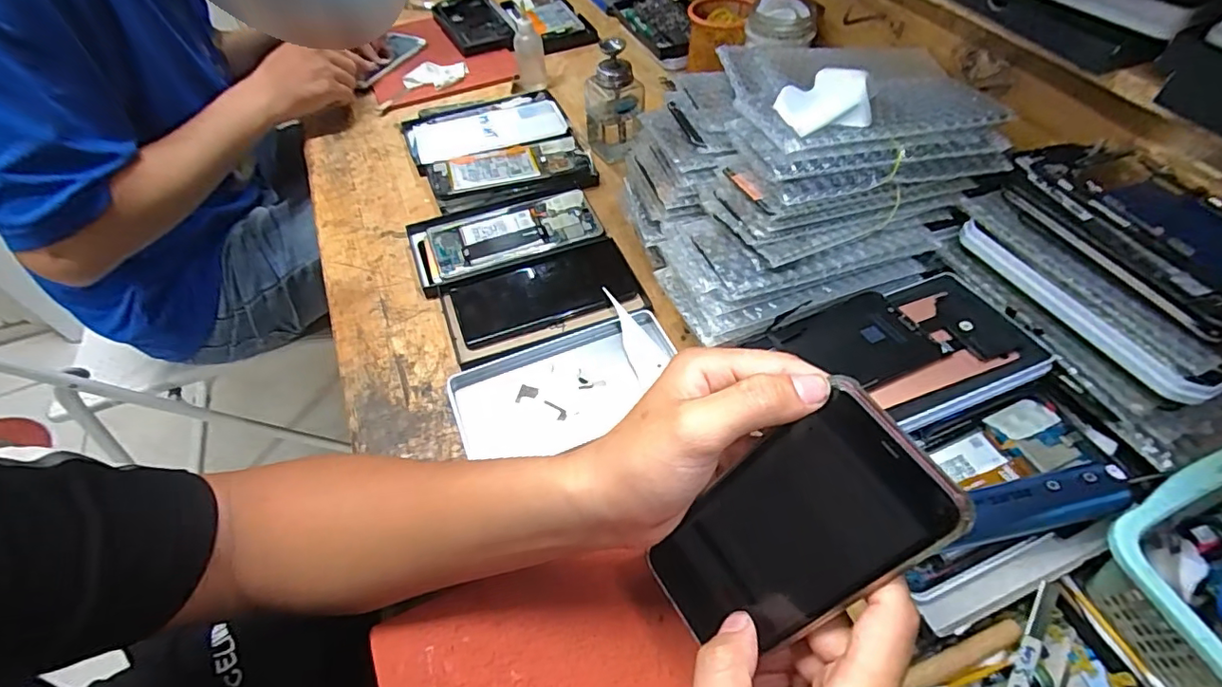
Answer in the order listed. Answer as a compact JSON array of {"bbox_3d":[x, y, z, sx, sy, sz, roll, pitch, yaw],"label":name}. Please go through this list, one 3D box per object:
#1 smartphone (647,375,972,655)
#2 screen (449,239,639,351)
[{"bbox_3d":[0.081,0.088,0.250,0.016,0.141,0.074,-4,48,-52],"label":"smartphone"},{"bbox_3d":[-0.061,-0.048,0.502,0.163,0.009,0.078,-18,60,-9],"label":"screen"}]

